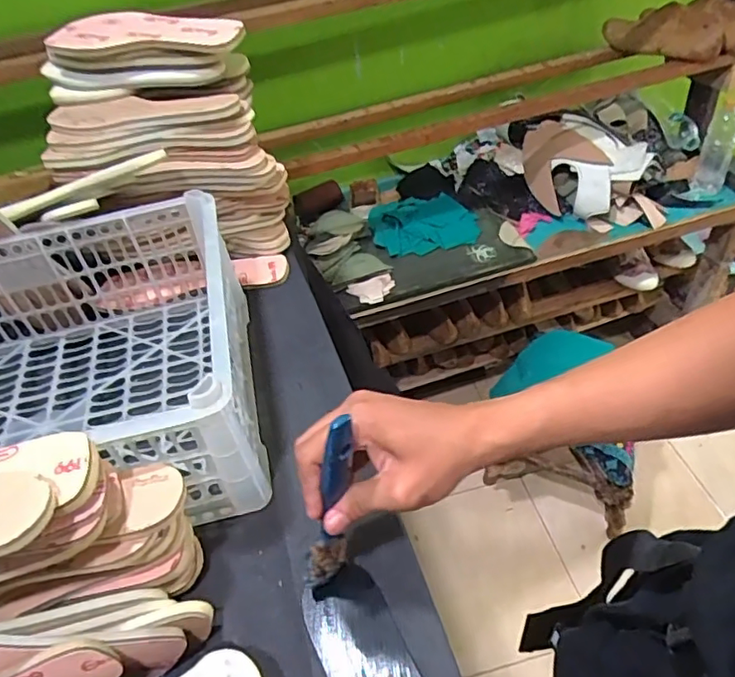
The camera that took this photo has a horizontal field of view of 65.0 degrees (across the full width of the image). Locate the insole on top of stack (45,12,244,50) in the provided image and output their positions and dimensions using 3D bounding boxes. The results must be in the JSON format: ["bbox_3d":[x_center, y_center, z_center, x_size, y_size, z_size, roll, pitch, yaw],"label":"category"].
[{"bbox_3d":[-0.267,-0.372,0.695,0.246,0.015,0.064,3,62,12],"label":"insole on top of stack"}]

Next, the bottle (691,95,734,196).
[{"bbox_3d":[0.711,-0.388,1.171,0.059,0.179,0.066,16,49,25],"label":"bottle"}]

